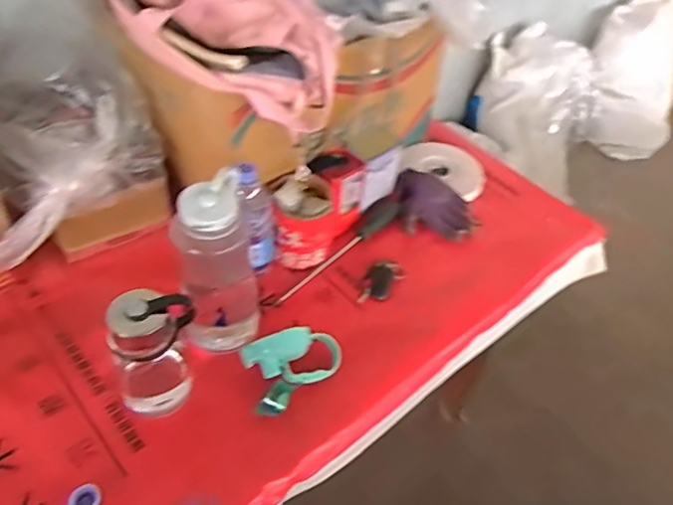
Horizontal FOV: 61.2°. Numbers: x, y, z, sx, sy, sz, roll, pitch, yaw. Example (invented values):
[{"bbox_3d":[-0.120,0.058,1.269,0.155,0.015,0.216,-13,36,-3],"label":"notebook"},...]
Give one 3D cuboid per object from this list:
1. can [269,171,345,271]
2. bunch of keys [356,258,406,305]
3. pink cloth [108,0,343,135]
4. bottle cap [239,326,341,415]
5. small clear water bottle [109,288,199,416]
[{"bbox_3d":[-0.049,-0.046,0.902,0.105,0.129,0.094,2,46,-3],"label":"can"},{"bbox_3d":[0.068,0.045,0.907,0.051,0.018,0.092,31,51,23],"label":"bunch of keys"},{"bbox_3d":[-0.147,-0.275,0.779,0.298,0.136,0.166,5,46,0],"label":"pink cloth"},{"bbox_3d":[-0.053,0.157,0.762,0.127,0.093,0.075,-15,49,-18],"label":"bottle cap"},{"bbox_3d":[-0.220,0.121,0.694,0.101,0.177,0.069,-18,50,-21],"label":"small clear water bottle"}]

